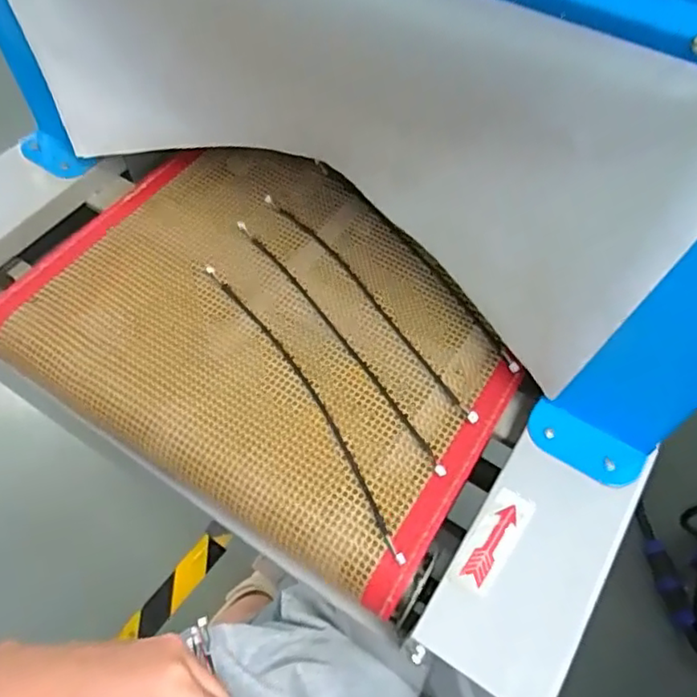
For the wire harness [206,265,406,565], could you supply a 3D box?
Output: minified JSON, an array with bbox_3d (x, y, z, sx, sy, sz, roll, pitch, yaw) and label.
[{"bbox_3d":[-0.034,0.033,0.453,0.022,0.005,0.281,-21,59,-29],"label":"wire harness"}]

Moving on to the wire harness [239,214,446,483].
[{"bbox_3d":[-0.013,-0.015,0.484,0.014,0.016,0.287,-30,64,-17],"label":"wire harness"}]

